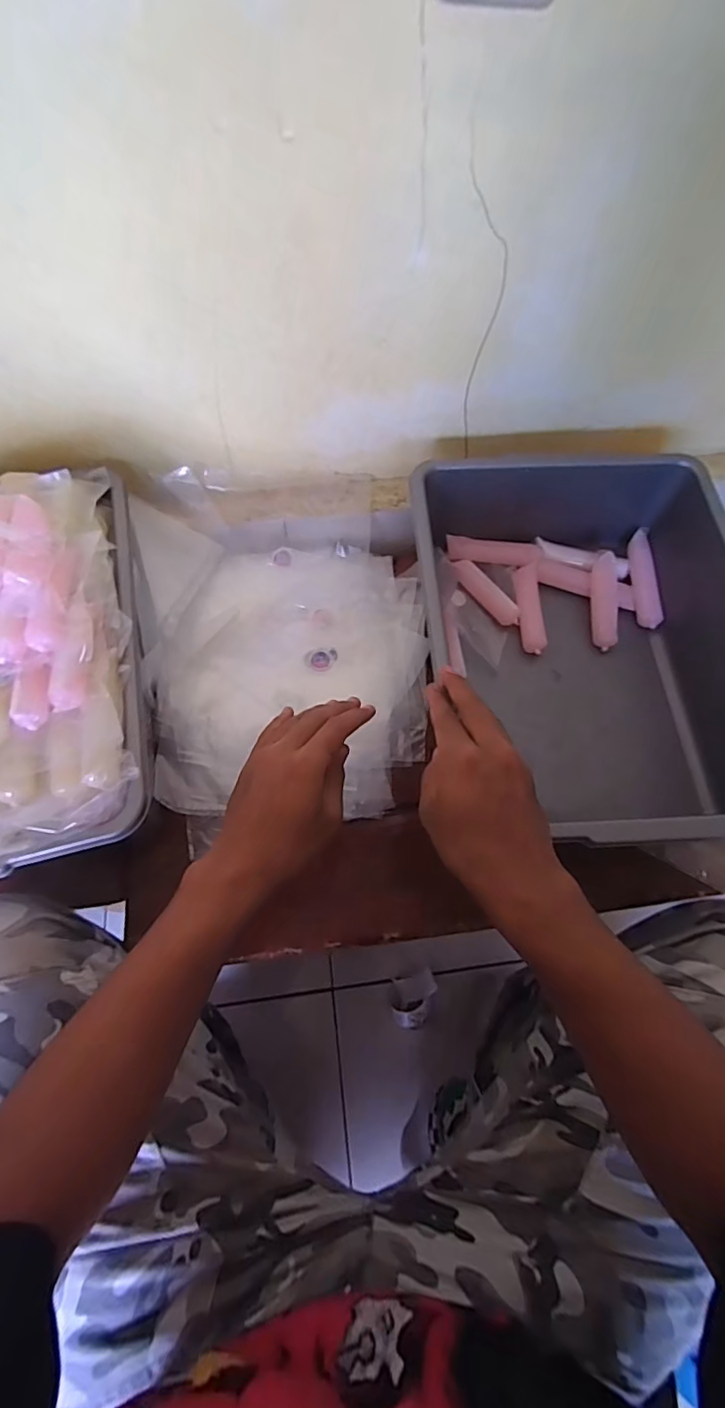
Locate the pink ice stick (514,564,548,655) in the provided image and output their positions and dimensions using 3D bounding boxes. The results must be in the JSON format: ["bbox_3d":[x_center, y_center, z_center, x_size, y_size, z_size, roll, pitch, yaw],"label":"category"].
[{"bbox_3d":[0.189,-0.107,0.610,0.027,0.018,0.105,0,66,-2],"label":"pink ice stick"}]

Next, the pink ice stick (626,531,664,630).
[{"bbox_3d":[0.320,-0.141,0.619,0.020,0.019,0.112,-2,78,-3],"label":"pink ice stick"}]

